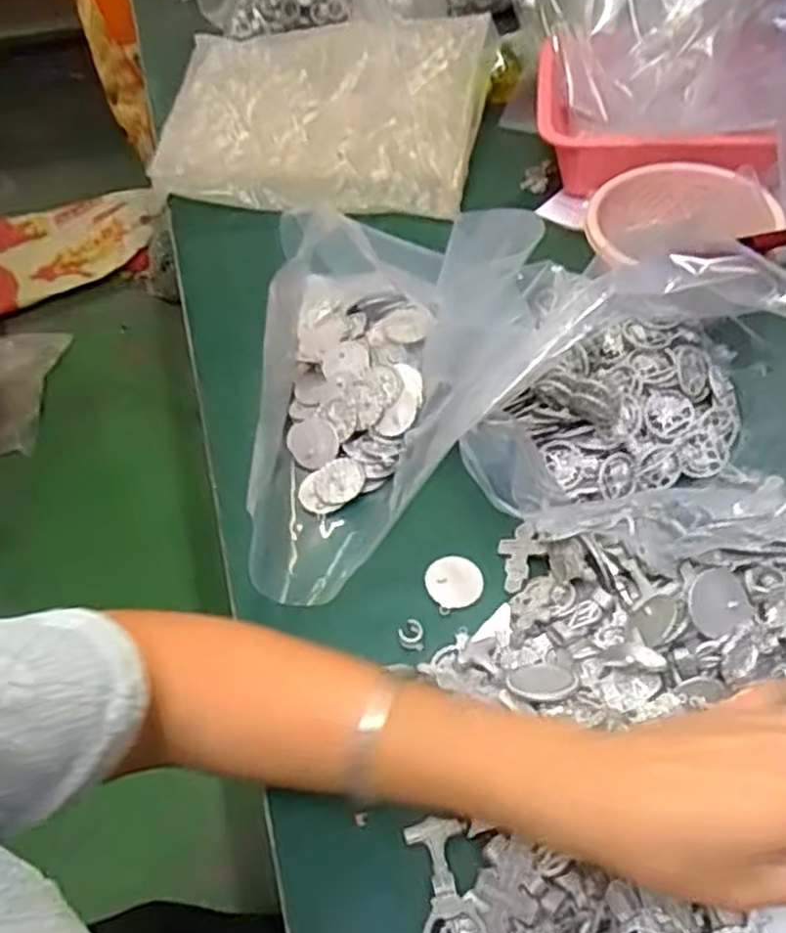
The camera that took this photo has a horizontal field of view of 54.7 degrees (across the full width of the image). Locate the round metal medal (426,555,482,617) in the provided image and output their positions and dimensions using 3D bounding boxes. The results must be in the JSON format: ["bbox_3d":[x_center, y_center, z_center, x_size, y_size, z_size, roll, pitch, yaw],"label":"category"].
[{"bbox_3d":[0.040,0.076,0.498,0.036,0.005,0.035,-19,67,-12],"label":"round metal medal"}]

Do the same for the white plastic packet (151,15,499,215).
[{"bbox_3d":[-0.081,-0.375,0.802,0.342,0.050,0.237,4,77,12],"label":"white plastic packet"}]

